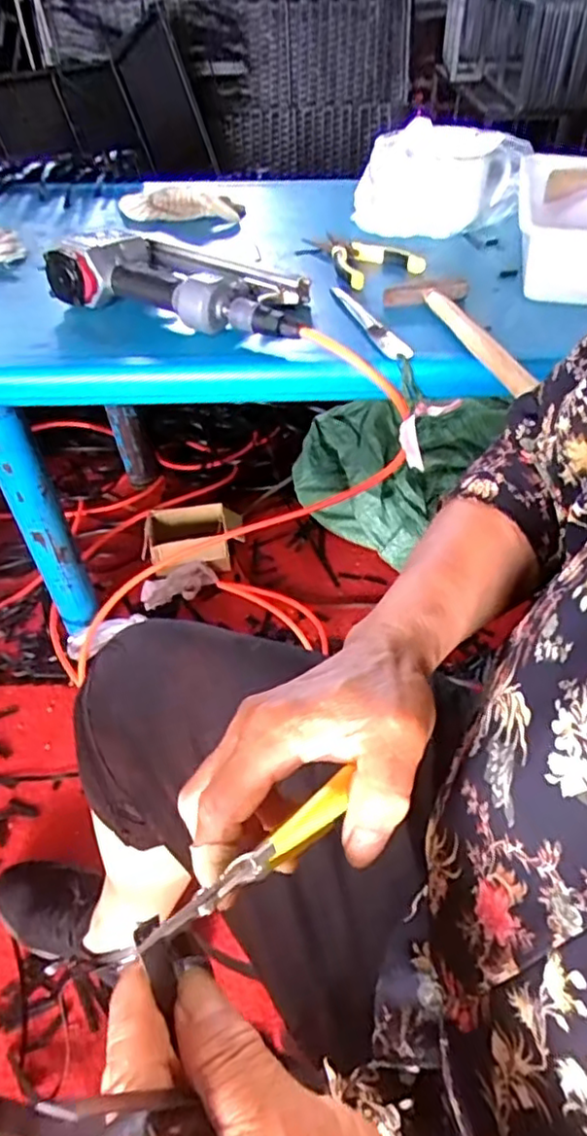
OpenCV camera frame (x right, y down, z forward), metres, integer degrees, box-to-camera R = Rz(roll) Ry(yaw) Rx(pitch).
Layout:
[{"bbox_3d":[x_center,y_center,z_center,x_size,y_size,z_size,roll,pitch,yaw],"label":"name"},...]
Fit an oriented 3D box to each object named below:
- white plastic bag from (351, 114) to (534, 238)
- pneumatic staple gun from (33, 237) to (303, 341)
[{"bbox_3d":[0.190,-0.502,0.824,0.194,0.111,0.102,-27,50,-21],"label":"white plastic bag"},{"bbox_3d":[-0.095,-0.308,0.680,0.274,0.054,0.168,21,51,23],"label":"pneumatic staple gun"}]

